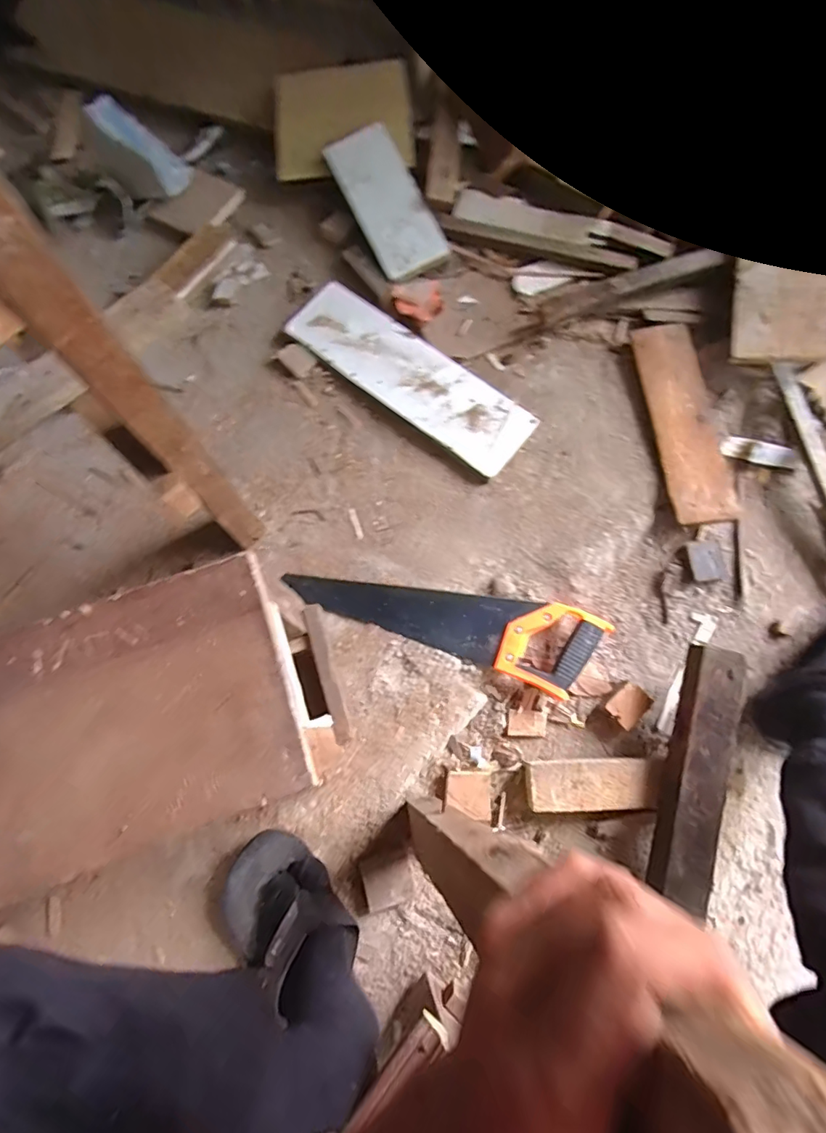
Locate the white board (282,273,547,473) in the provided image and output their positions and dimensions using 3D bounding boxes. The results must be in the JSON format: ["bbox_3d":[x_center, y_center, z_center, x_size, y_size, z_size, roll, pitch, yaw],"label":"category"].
[{"bbox_3d":[-0.009,-0.293,0.780,0.406,0.015,0.123,37,78,9],"label":"white board"}]

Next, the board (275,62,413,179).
[{"bbox_3d":[-0.121,-0.742,0.852,0.226,0.027,0.137,-5,112,1],"label":"board"}]

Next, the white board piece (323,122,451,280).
[{"bbox_3d":[-0.043,-0.587,0.819,0.107,0.031,0.249,-27,90,9],"label":"white board piece"}]

